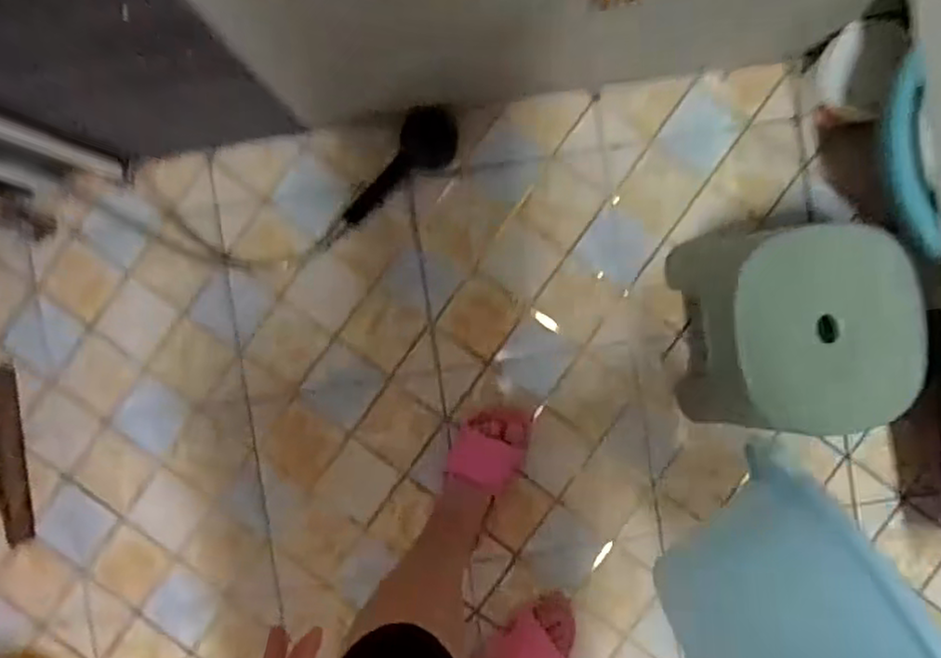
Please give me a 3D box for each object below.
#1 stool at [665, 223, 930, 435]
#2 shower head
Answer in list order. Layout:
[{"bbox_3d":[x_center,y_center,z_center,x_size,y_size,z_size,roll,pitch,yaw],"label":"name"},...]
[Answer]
[{"bbox_3d":[0.432,0.002,0.957,0.231,0.245,0.272,-5,91,1],"label":"stool"},{"bbox_3d":[-0.104,-0.241,1.054,0.090,0.039,0.223,38,91,0],"label":"shower head"}]

